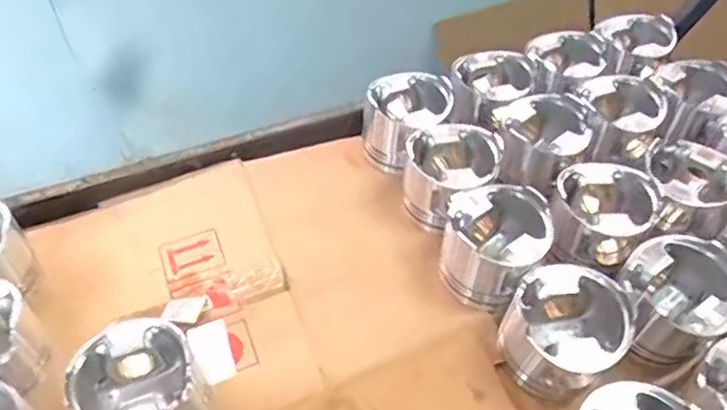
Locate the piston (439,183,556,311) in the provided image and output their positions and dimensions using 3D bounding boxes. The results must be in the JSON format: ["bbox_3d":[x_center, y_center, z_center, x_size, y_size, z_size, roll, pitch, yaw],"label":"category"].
[{"bbox_3d":[0.147,0.045,0.717,0.114,0.083,0.118,8,51,6],"label":"piston"}]

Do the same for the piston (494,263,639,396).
[{"bbox_3d":[0.204,0.129,0.654,0.111,0.087,0.114,-37,60,-27],"label":"piston"}]

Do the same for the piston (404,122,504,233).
[{"bbox_3d":[0.105,-0.039,0.785,0.101,0.089,0.111,0,51,0],"label":"piston"}]

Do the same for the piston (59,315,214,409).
[{"bbox_3d":[-0.213,0.176,0.612,0.111,0.090,0.110,0,51,0],"label":"piston"}]

